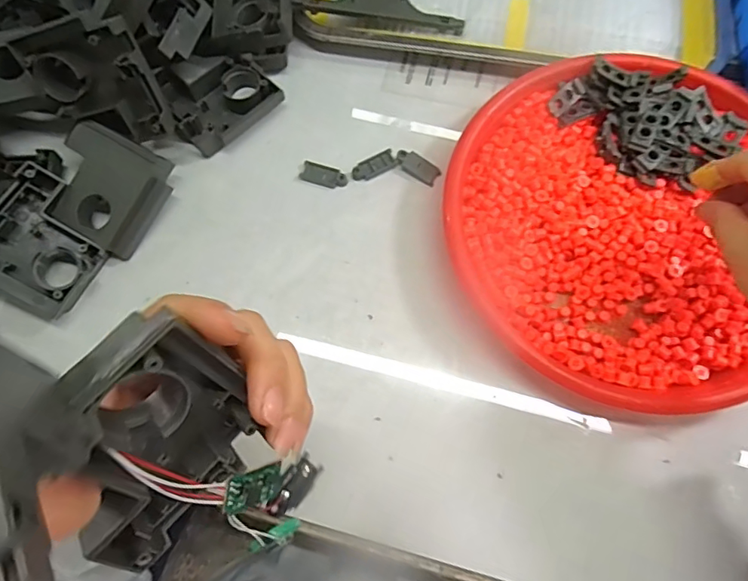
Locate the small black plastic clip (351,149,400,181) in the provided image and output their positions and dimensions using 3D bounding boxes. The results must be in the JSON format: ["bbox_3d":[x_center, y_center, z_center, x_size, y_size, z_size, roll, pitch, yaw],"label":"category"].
[{"bbox_3d":[0.001,-0.094,0.379,0.036,0.004,0.015,-24,74,-5],"label":"small black plastic clip"}]

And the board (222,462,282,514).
[{"bbox_3d":[-0.052,0.085,0.215,0.004,0.029,0.018,16,100,38],"label":"board"}]

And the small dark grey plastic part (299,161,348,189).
[{"bbox_3d":[-0.038,-0.087,0.380,0.035,0.004,0.015,17,75,7],"label":"small dark grey plastic part"}]

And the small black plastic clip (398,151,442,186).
[{"bbox_3d":[0.033,-0.094,0.377,0.035,0.004,0.015,36,78,12],"label":"small black plastic clip"}]

